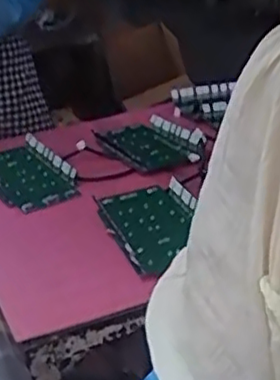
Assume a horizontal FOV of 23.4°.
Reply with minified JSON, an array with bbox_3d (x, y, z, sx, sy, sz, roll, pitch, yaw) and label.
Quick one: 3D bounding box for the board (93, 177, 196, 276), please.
[{"bbox_3d":[0.024,0.047,1.073,0.150,0.023,0.283,-11,25,-11],"label":"board"}]

